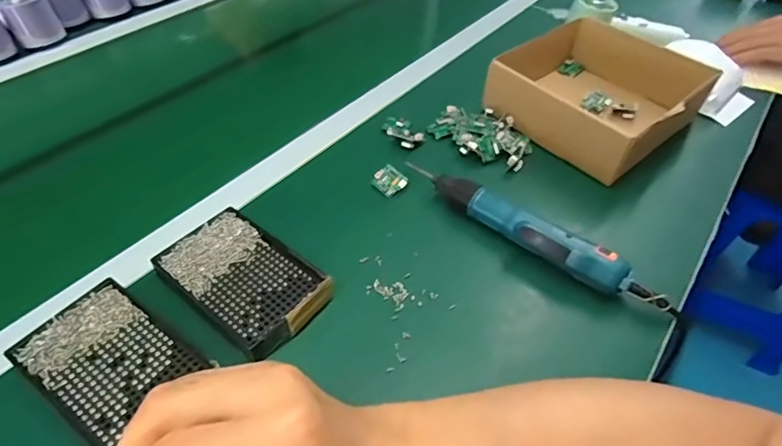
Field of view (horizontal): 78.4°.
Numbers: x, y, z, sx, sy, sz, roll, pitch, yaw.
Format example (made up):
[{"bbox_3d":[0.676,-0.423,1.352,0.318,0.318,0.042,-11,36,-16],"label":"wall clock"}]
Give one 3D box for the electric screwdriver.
[{"bbox_3d":[0.130,0.010,0.454,0.265,0.047,0.032,33,55,26],"label":"electric screwdriver"}]

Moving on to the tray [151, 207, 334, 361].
[{"bbox_3d":[-0.127,0.044,0.414,0.143,0.016,0.087,33,54,25],"label":"tray"}]

